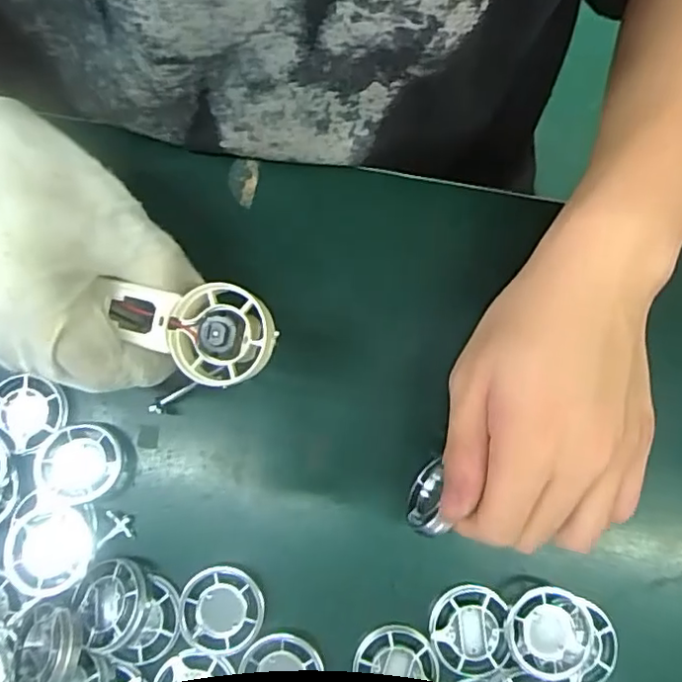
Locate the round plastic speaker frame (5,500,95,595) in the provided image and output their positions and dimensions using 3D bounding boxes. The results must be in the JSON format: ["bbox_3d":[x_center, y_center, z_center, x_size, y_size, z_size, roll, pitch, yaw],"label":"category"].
[{"bbox_3d":[-0.134,0.095,0.280,0.036,0.010,0.038,0,80,0],"label":"round plastic speaker frame"}]

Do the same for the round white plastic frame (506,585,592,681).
[{"bbox_3d":[0.094,0.132,0.275,0.037,0.011,0.038,0,80,0],"label":"round white plastic frame"}]

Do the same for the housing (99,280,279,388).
[{"bbox_3d":[-0.059,-0.005,0.237,0.066,0.015,0.037,14,77,6],"label":"housing"}]

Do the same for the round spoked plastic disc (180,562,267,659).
[{"bbox_3d":[-0.055,0.124,0.281,0.037,0.004,0.037,-5,80,-1],"label":"round spoked plastic disc"}]

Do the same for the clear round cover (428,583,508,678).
[{"bbox_3d":[0.059,0.134,0.280,0.034,0.007,0.038,3,80,1],"label":"clear round cover"}]

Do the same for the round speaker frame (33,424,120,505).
[{"bbox_3d":[-0.126,0.059,0.293,0.037,0.010,0.036,0,80,0],"label":"round speaker frame"}]

